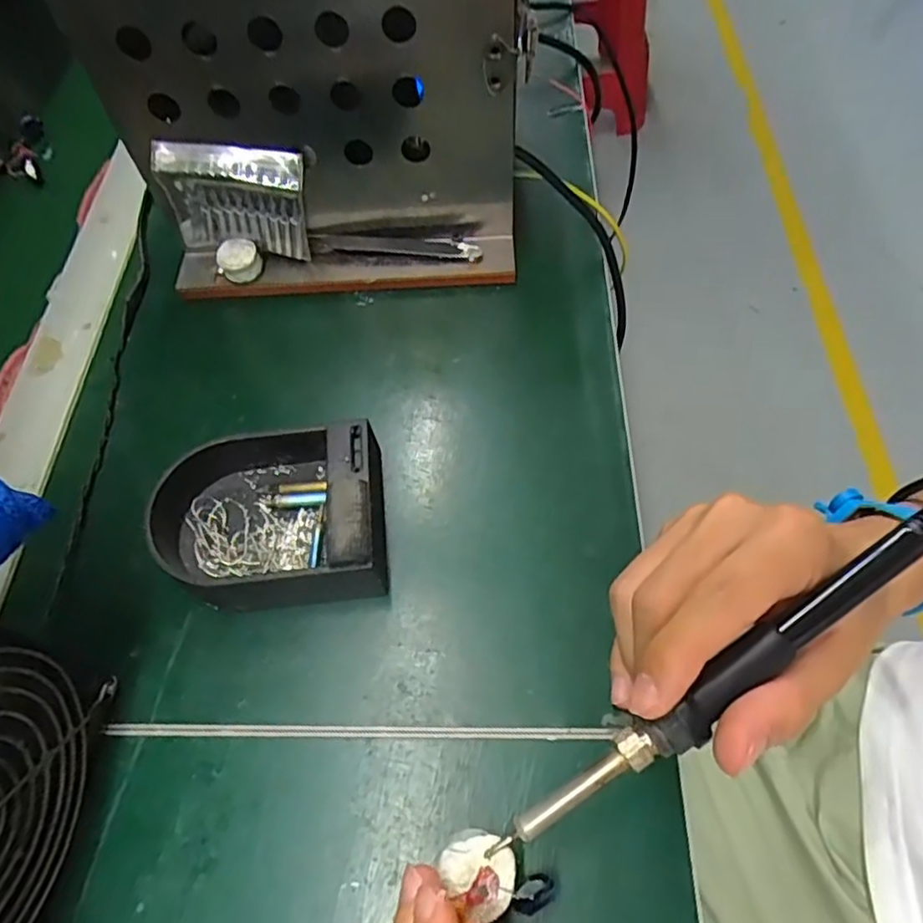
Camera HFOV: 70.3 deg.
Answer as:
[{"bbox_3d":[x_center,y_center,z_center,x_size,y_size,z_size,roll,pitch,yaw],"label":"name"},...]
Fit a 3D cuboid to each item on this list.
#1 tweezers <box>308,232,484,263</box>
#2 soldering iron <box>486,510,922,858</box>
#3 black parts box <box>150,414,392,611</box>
[{"bbox_3d":[-0.039,-0.127,0.388,0.101,0.012,0.014,4,61,5],"label":"tweezers"},{"bbox_3d":[0.098,0.068,0.220,0.206,0.017,0.015,-35,64,-4],"label":"soldering iron"},{"bbox_3d":[-0.090,0.024,0.298,0.112,0.036,0.085,-7,61,-1],"label":"black parts box"}]

